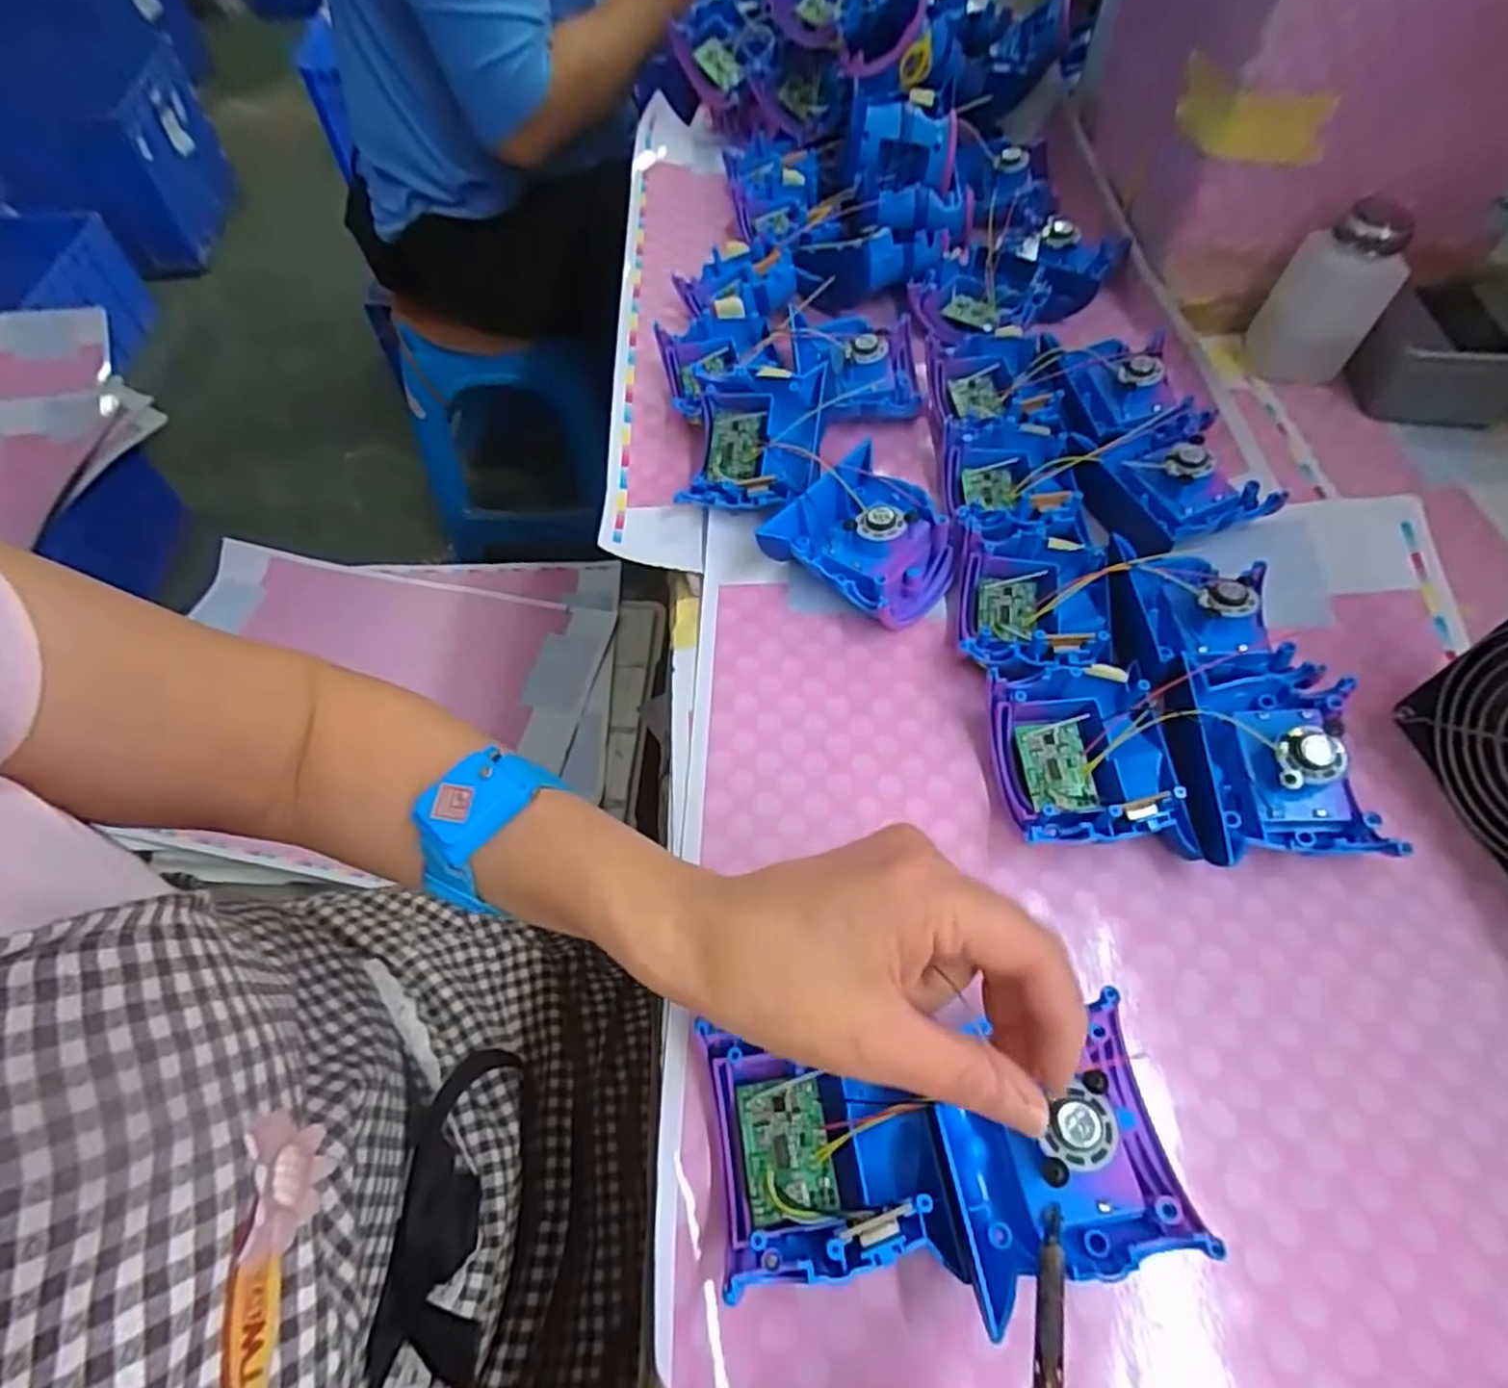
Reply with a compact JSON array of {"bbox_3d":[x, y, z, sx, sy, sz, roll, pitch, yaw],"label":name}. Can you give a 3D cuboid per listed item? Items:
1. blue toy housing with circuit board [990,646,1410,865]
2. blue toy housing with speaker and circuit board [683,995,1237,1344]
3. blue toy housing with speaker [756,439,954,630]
[{"bbox_3d":[0.193,0.033,0.345,0.152,0.043,0.090,-4,58,-3],"label":"blue toy housing with circuit board"},{"bbox_3d":[0.062,0.157,0.262,0.161,0.030,0.086,0,56,4],"label":"blue toy housing with speaker and circuit board"},{"bbox_3d":[0.064,-0.086,0.418,0.087,0.042,0.085,34,63,19],"label":"blue toy housing with speaker"}]

